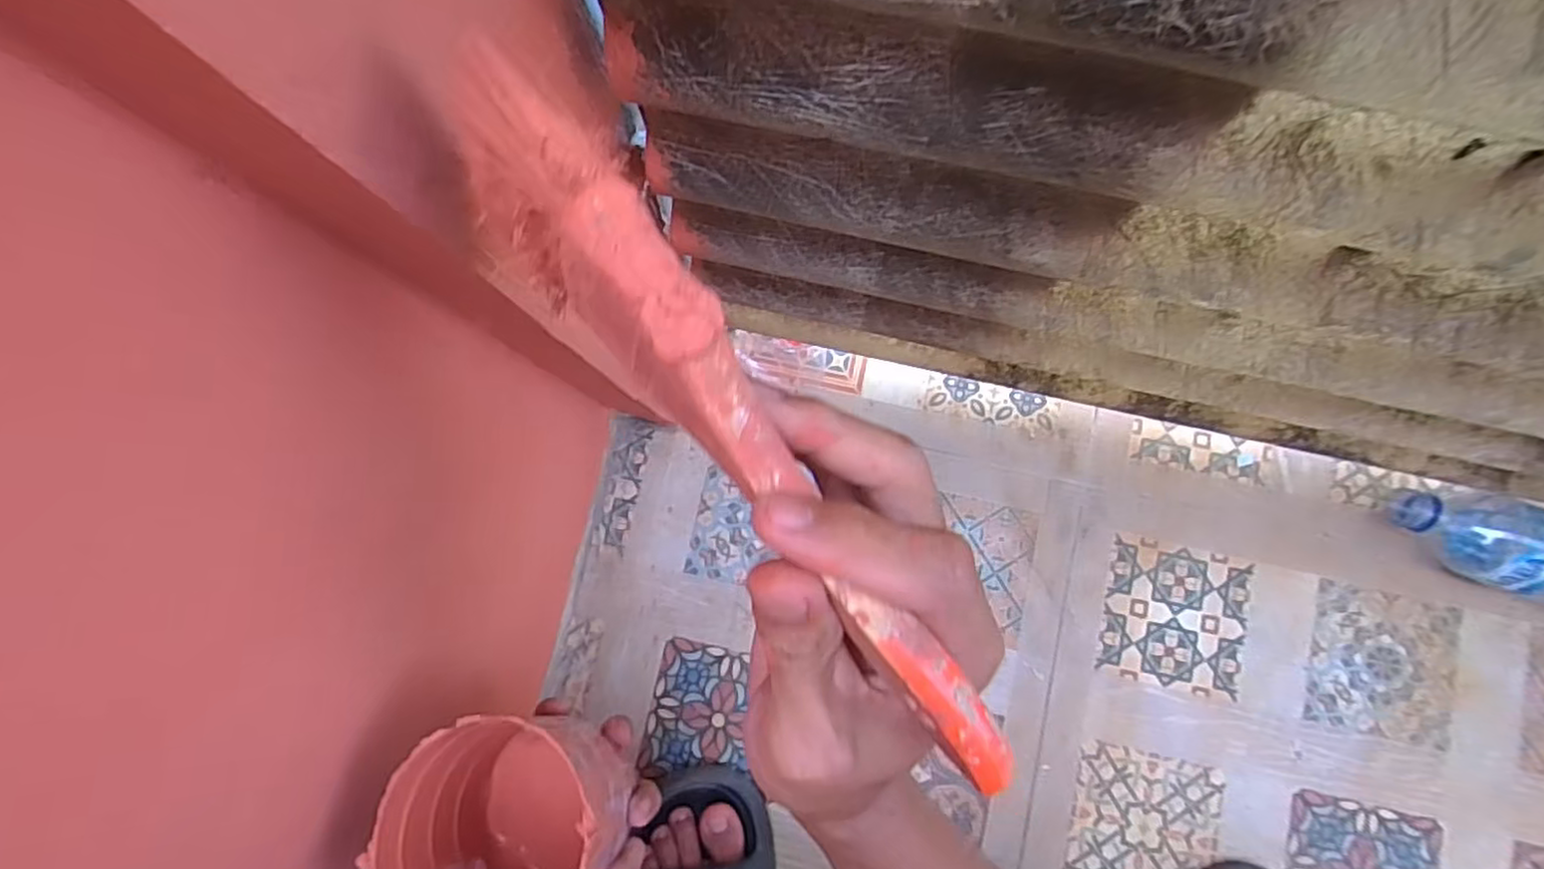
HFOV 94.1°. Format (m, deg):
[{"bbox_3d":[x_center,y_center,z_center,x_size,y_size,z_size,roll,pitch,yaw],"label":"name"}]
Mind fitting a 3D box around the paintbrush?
[{"bbox_3d":[-0.005,0.006,0.158,0.029,0.018,0.189,-38,100,-3],"label":"paintbrush"}]

